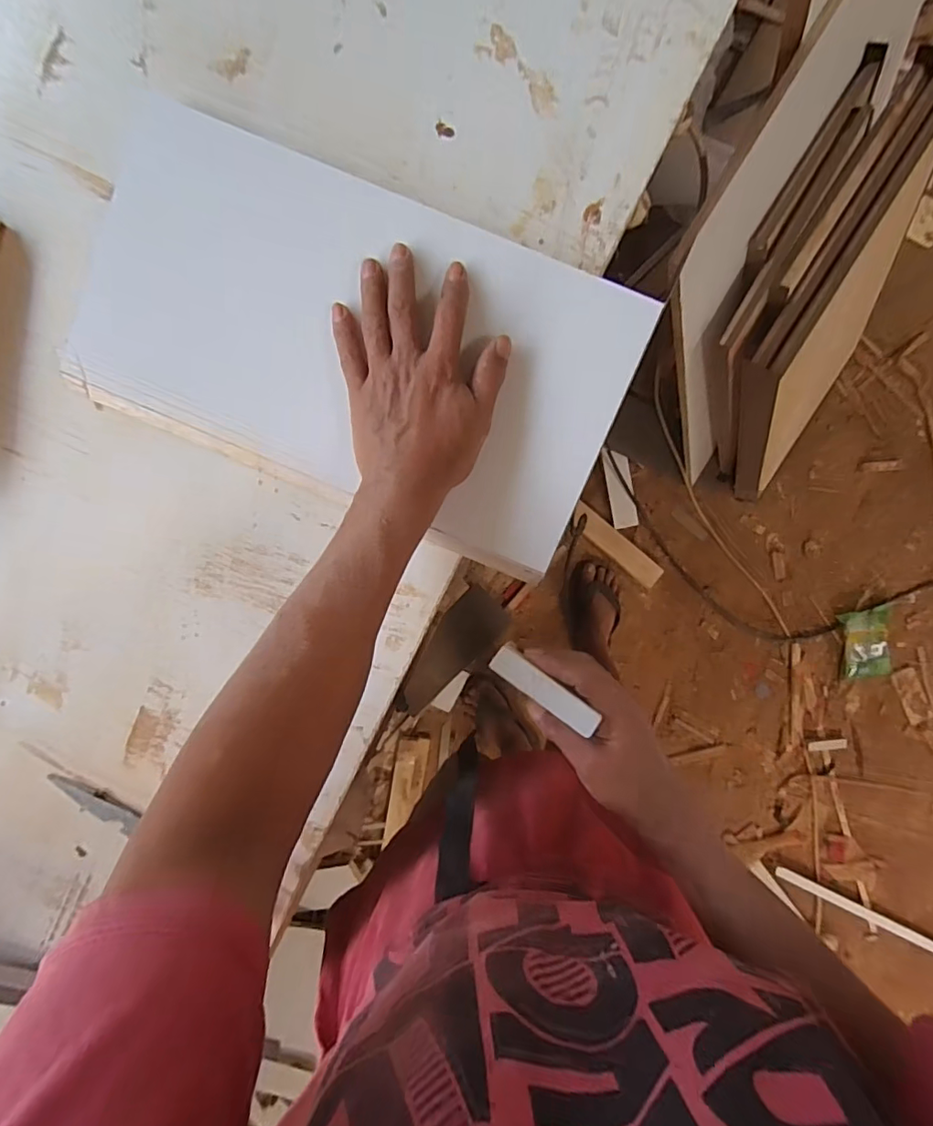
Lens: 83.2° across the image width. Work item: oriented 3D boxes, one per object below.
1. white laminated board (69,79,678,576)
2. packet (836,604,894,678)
[{"bbox_3d":[-0.082,-0.154,0.368,0.377,0.018,0.207,22,97,0],"label":"white laminated board"},{"bbox_3d":[0.880,0.177,1.147,0.111,0.043,0.157,-5,96,3],"label":"packet"}]

